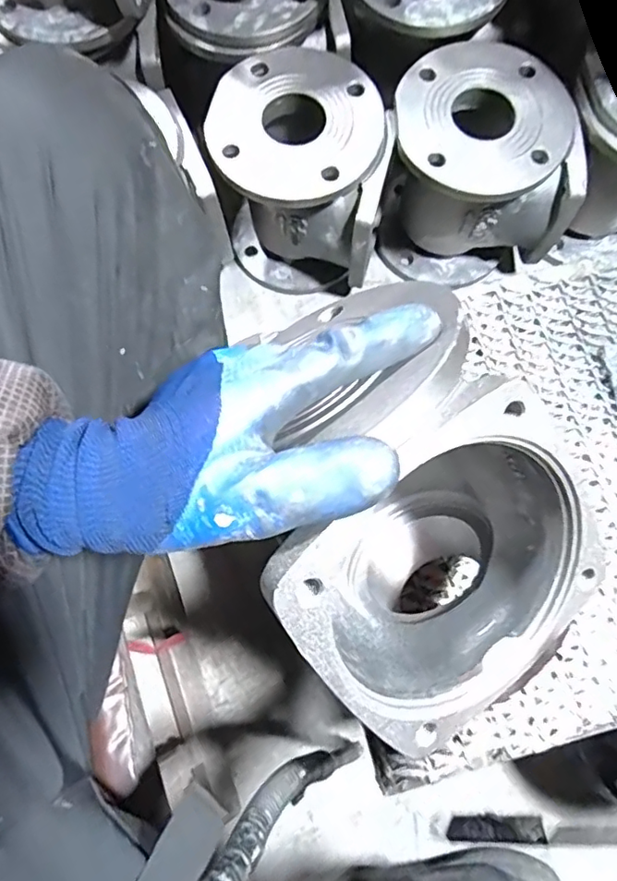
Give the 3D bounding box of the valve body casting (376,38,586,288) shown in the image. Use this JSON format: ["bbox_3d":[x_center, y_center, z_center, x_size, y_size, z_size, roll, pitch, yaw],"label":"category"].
[{"bbox_3d":[0.183,-0.300,0.641,0.176,0.190,0.163,-4,76,1],"label":"valve body casting"}]

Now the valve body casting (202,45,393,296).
[{"bbox_3d":[-0.004,-0.297,0.643,0.177,0.185,0.170,0,76,2],"label":"valve body casting"}]

